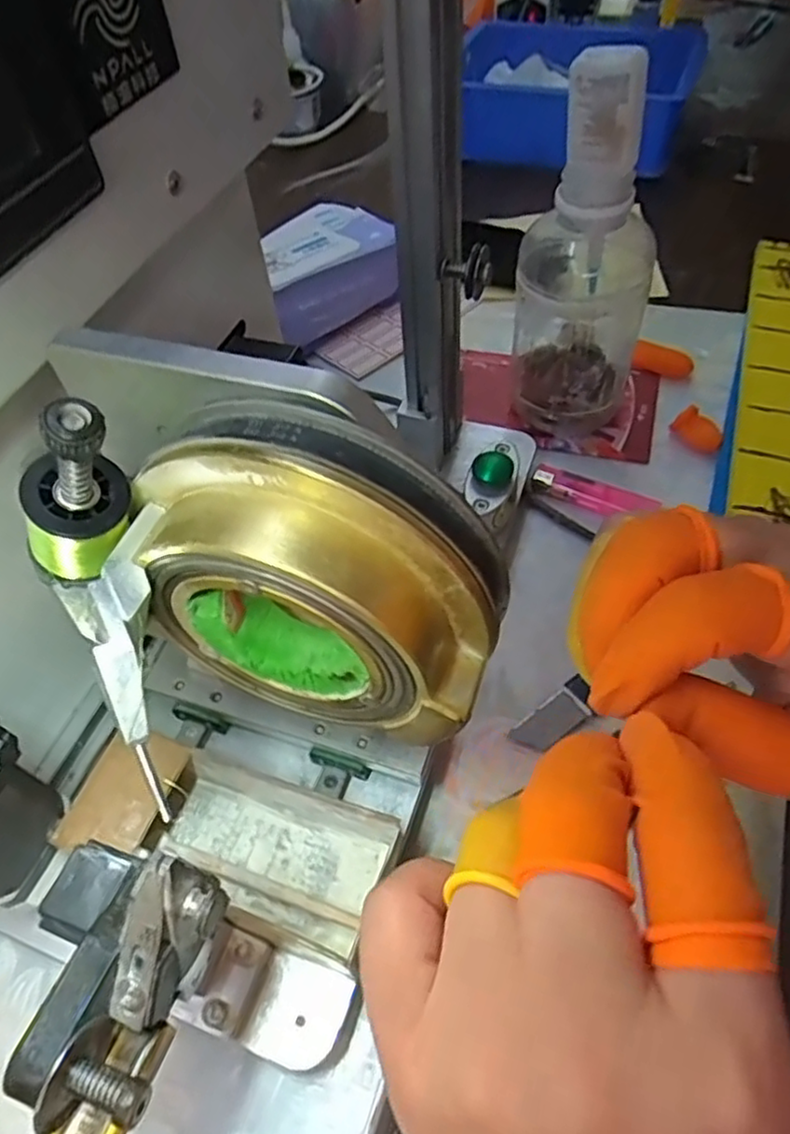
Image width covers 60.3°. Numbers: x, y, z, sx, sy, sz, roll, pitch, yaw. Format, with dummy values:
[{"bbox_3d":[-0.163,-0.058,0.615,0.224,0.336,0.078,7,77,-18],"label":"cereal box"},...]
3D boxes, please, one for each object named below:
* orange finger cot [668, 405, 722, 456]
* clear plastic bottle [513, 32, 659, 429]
[{"bbox_3d":[0.194,-0.087,0.439,0.018,0.019,0.031,-35,59,-20],"label":"orange finger cot"},{"bbox_3d":[0.107,-0.166,0.379,0.070,0.194,0.058,11,55,12],"label":"clear plastic bottle"}]

